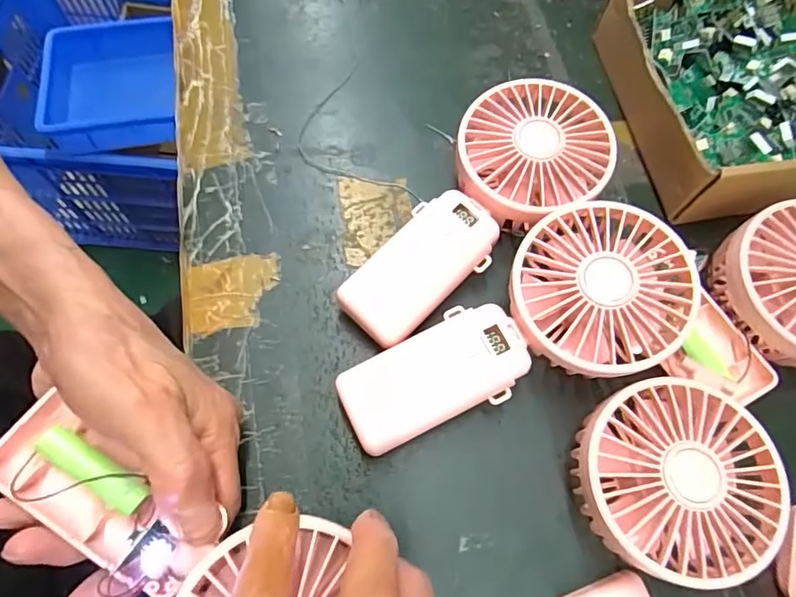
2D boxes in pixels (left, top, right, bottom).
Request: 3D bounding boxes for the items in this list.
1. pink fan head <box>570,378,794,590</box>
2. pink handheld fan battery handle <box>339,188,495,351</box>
[{"bbox_3d":[0.129,0.087,0.247,0.087,0.044,0.086,0,69,-1],"label":"pink fan head"},{"bbox_3d":[0.012,-0.016,0.288,0.045,0.031,0.093,43,74,14],"label":"pink handheld fan battery handle"}]

